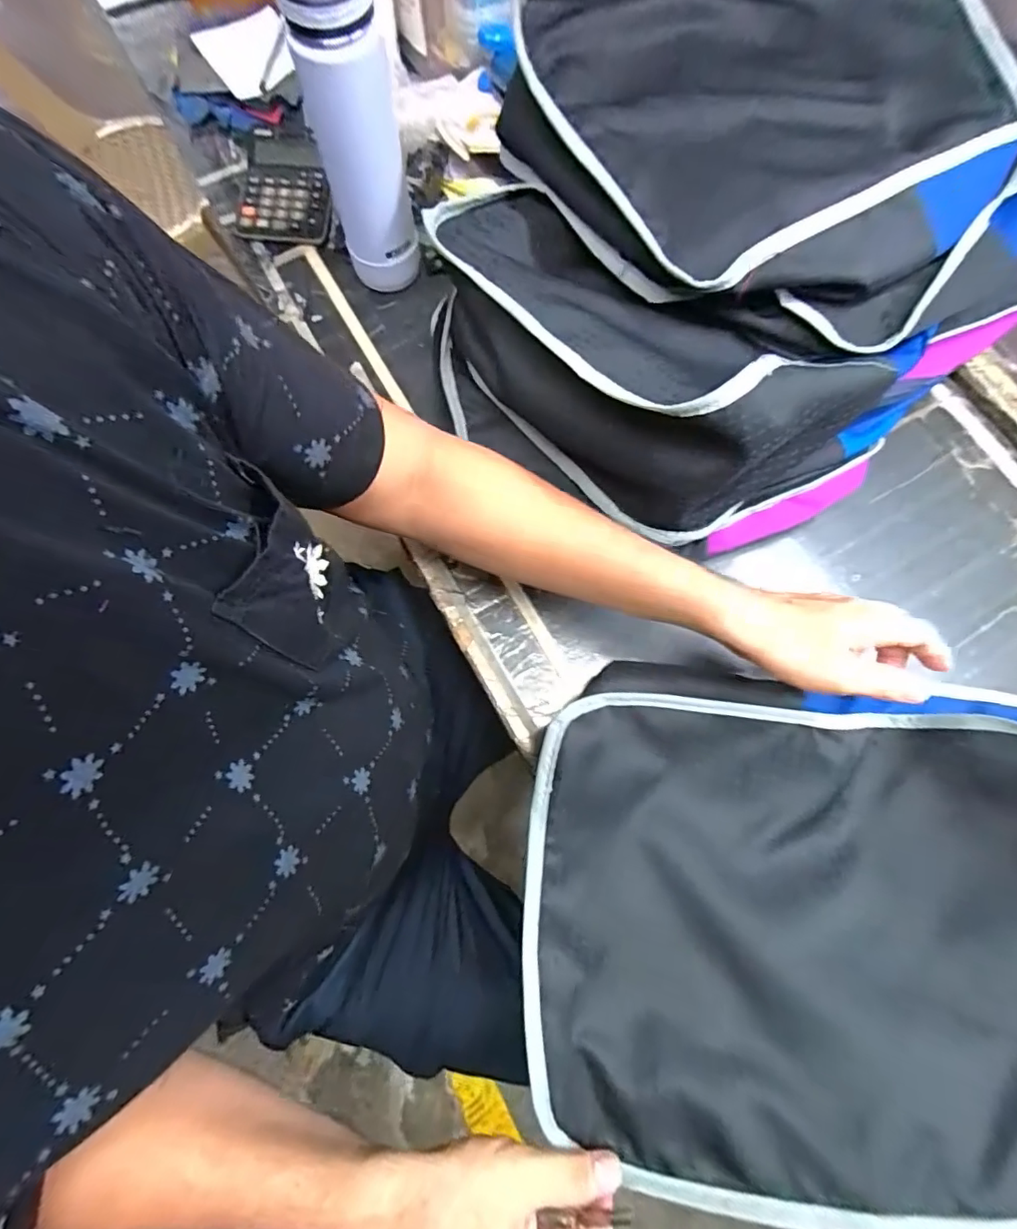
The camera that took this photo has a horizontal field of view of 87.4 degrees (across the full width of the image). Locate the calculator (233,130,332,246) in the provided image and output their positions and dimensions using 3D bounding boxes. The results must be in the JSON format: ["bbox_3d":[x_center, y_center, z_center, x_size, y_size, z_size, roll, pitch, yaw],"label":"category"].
[{"bbox_3d":[-0.266,-0.510,0.635,0.110,0.016,0.155,-2,77,1],"label":"calculator"}]

